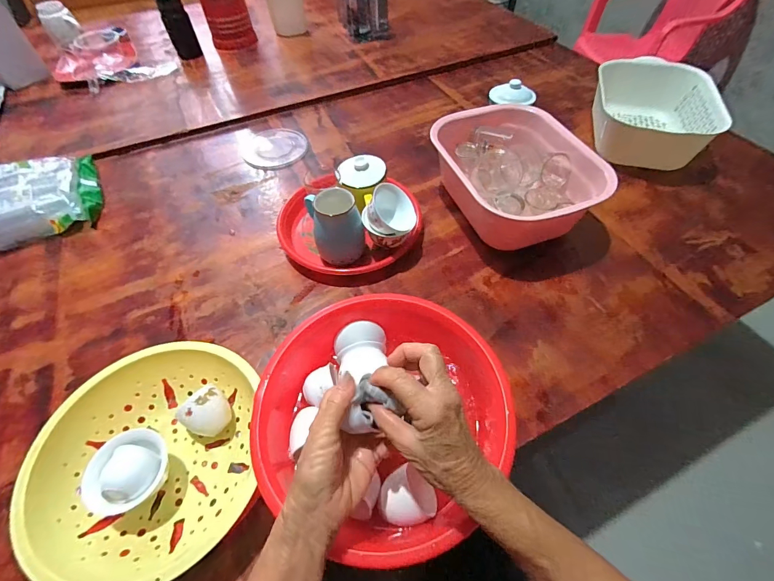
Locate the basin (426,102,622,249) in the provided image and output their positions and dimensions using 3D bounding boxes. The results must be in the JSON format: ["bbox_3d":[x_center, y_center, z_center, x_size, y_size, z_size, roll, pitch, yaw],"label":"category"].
[{"bbox_3d":[0.215,-0.196,0.637,0.206,0.125,0.270,-20,56,-12],"label":"basin"}]

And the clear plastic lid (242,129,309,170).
[{"bbox_3d":[-0.252,-0.321,0.818,0.133,0.006,0.140,-1,56,1],"label":"clear plastic lid"}]

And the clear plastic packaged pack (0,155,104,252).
[{"bbox_3d":[-0.685,-0.183,0.688,0.214,0.077,0.192,-25,58,-14],"label":"clear plastic packaged pack"}]

